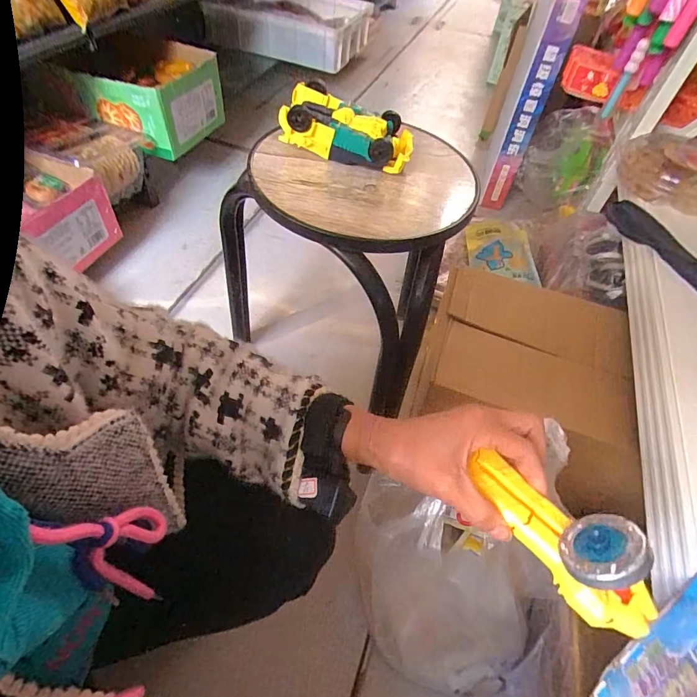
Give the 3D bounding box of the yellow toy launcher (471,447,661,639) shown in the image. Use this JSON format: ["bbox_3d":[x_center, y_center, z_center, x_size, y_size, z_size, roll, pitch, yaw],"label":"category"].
[{"bbox_3d":[0.139,0.113,0.264,0.045,0.058,0.127,-25,57,-19],"label":"yellow toy launcher"}]

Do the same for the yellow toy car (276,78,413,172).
[{"bbox_3d":[0.000,-0.267,0.500,0.157,0.057,0.091,10,53,6],"label":"yellow toy car"}]

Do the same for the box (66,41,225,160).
[{"bbox_3d":[-0.482,-0.642,1.057,0.225,0.157,0.284,17,54,11],"label":"box"}]

